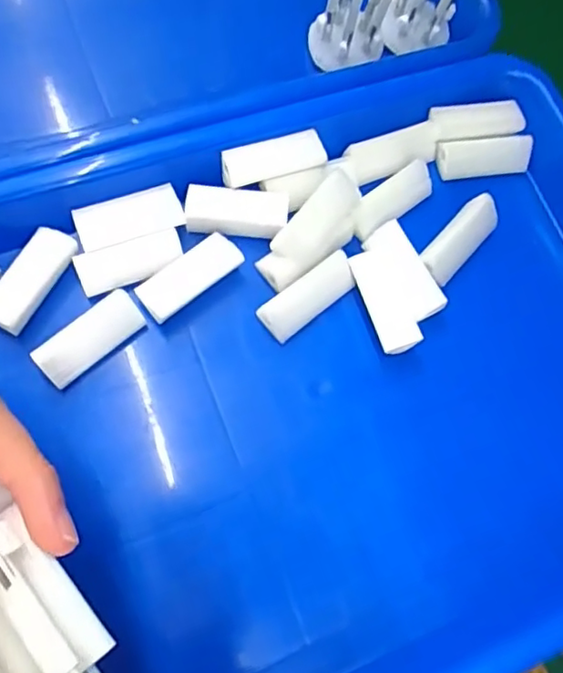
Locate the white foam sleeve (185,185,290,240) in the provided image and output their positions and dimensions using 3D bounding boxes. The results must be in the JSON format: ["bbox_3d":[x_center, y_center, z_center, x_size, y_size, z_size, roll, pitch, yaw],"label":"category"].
[{"bbox_3d":[-0.020,-0.056,0.268,0.044,0.011,0.020,3,73,-7],"label":"white foam sleeve"}]

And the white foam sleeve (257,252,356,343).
[{"bbox_3d":[0.012,-0.018,0.263,0.046,0.014,0.016,-37,81,-16],"label":"white foam sleeve"}]

